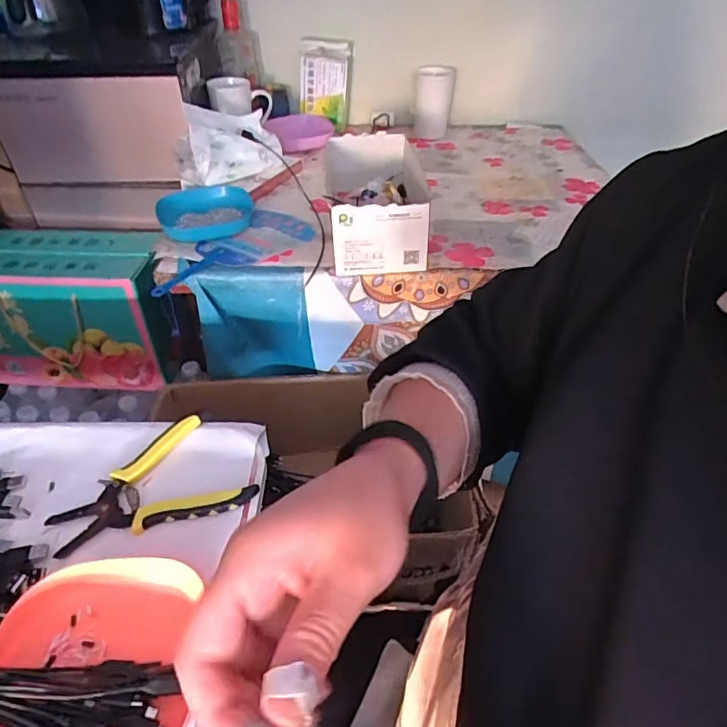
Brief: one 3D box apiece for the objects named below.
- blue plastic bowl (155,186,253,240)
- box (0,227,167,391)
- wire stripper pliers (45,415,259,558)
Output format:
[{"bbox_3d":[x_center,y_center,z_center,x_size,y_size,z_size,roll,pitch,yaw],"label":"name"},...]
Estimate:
[{"bbox_3d":[-0.239,-0.224,0.795,0.127,0.041,0.125,0,42,0],"label":"blue plastic bowl"},{"bbox_3d":[-0.511,-0.099,0.947,0.323,0.228,0.163,3,42,2],"label":"box"},{"bbox_3d":[-0.189,0.107,0.462,0.155,0.010,0.114,-21,46,-22],"label":"wire stripper pliers"}]

